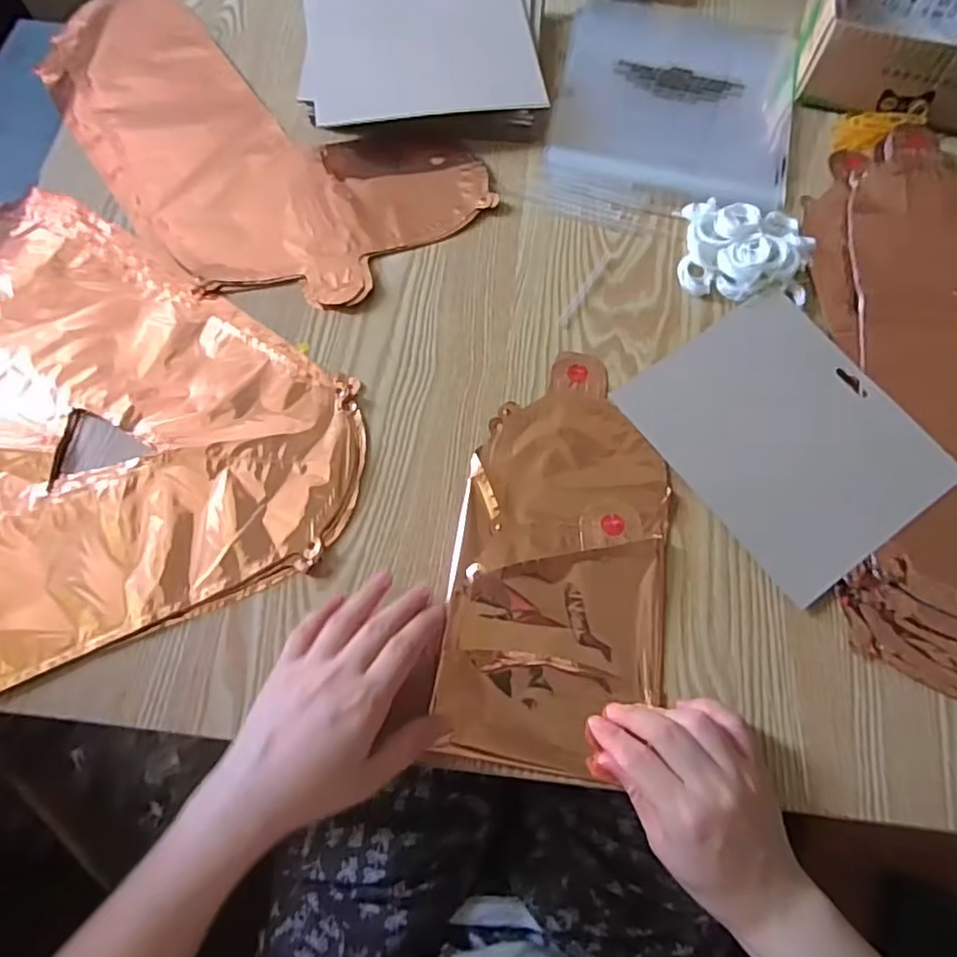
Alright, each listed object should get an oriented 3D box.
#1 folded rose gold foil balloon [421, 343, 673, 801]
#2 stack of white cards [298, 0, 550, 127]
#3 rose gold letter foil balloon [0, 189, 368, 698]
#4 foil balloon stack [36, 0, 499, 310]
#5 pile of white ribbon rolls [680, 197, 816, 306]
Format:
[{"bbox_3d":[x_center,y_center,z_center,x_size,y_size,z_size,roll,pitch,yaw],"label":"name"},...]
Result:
[{"bbox_3d":[0.056,0.044,0.418,0.135,0.014,0.278,9,69,1],"label":"folded rose gold foil balloon"},{"bbox_3d":[-0.047,-0.378,0.555,0.203,0.035,0.165,-1,69,-3],"label":"stack of white cards"},{"bbox_3d":[-0.290,-0.063,0.441,0.347,0.009,0.370,-23,71,-11],"label":"rose gold letter foil balloon"},{"bbox_3d":[-0.216,-0.293,0.541,0.419,0.014,0.220,38,72,12],"label":"foil balloon stack"},{"bbox_3d":[0.211,-0.179,0.494,0.097,0.024,0.087,12,69,3],"label":"pile of white ribbon rolls"}]

